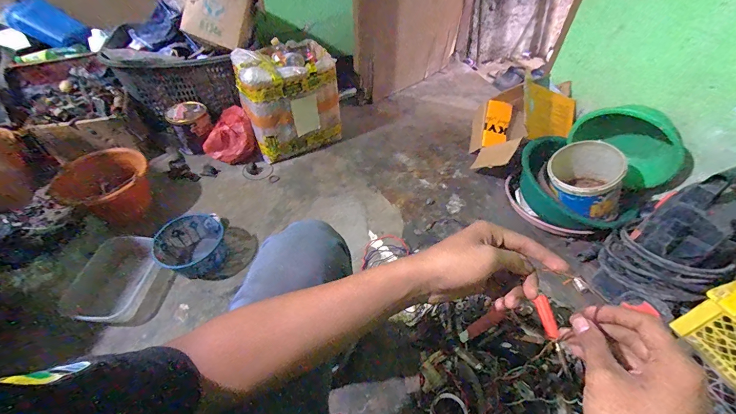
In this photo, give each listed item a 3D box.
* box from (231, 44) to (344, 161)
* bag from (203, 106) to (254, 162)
[{"bbox_3d":[-0.302,-0.412,1.273,0.338,0.363,0.248,-18,49,-17],"label":"box"},{"bbox_3d":[-0.533,-0.255,1.246,0.168,0.176,0.134,-30,54,-26],"label":"bag"}]

